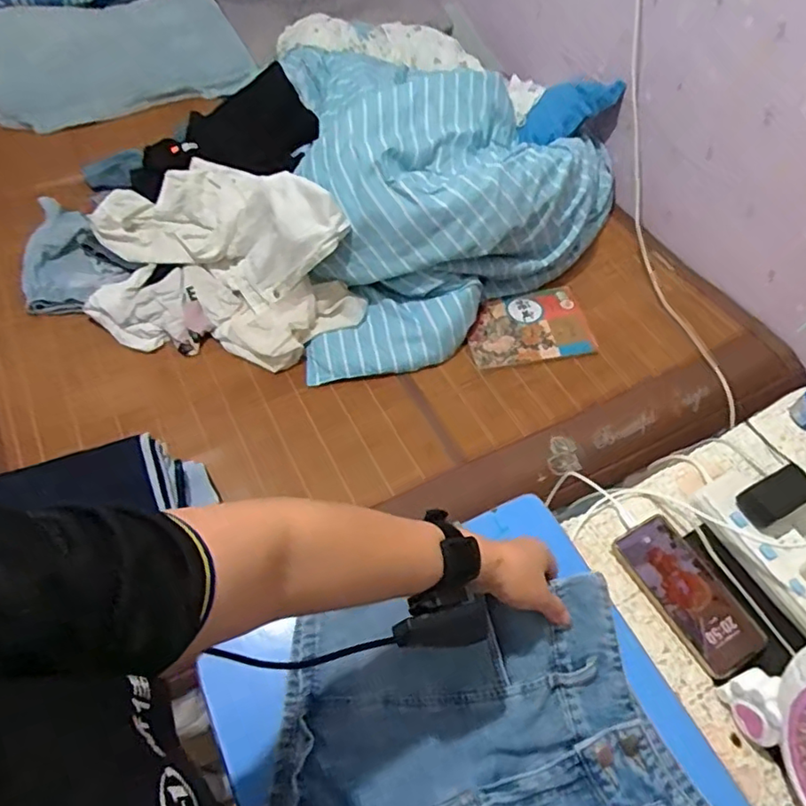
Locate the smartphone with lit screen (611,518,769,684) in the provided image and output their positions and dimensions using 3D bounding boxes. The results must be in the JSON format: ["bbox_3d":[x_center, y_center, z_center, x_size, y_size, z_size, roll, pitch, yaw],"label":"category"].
[{"bbox_3d":[0.301,0.198,0.631,0.076,0.011,0.160,-28,62,-14],"label":"smartphone with lit screen"}]

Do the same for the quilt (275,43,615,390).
[{"bbox_3d":[0.098,-0.483,1.290,0.728,0.306,0.727,-13,58,-13],"label":"quilt"}]

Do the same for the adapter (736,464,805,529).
[{"bbox_3d":[0.413,0.104,0.665,0.082,0.032,0.046,-22,61,-18],"label":"adapter"}]

